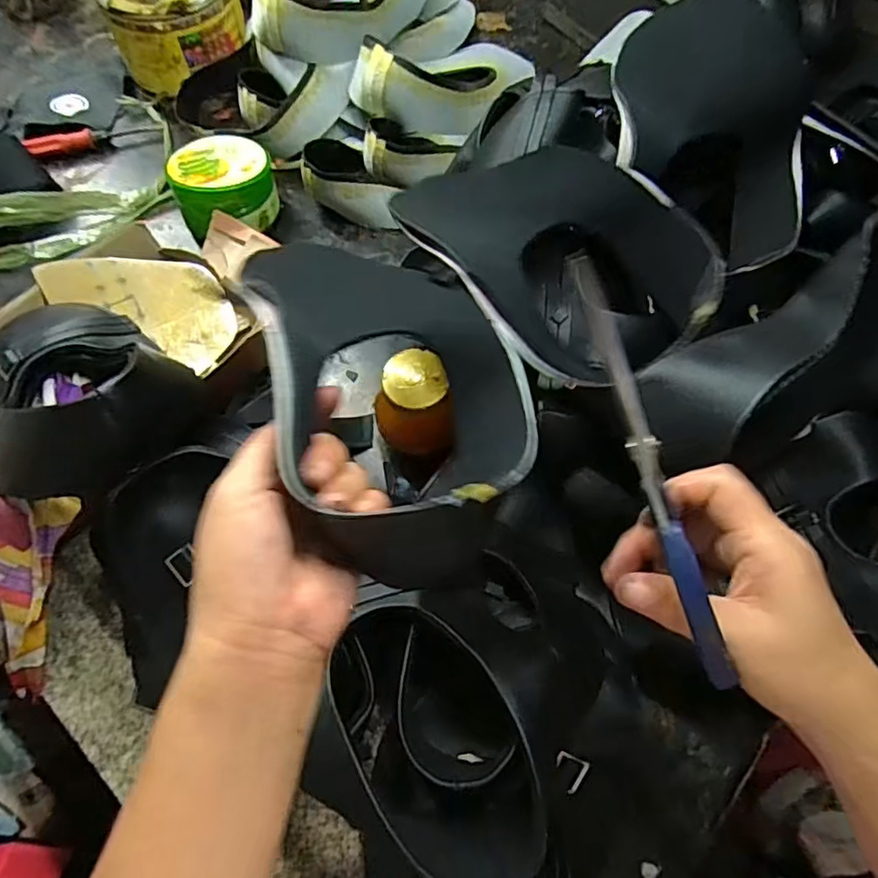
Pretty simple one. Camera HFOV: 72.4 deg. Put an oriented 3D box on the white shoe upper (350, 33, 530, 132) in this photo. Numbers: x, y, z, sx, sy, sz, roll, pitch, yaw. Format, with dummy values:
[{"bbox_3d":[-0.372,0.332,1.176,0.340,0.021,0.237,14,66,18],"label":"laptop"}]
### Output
[{"bbox_3d":[0.014,-0.415,0.681,0.110,0.068,0.237,38,53,15],"label":"white shoe upper"}]

